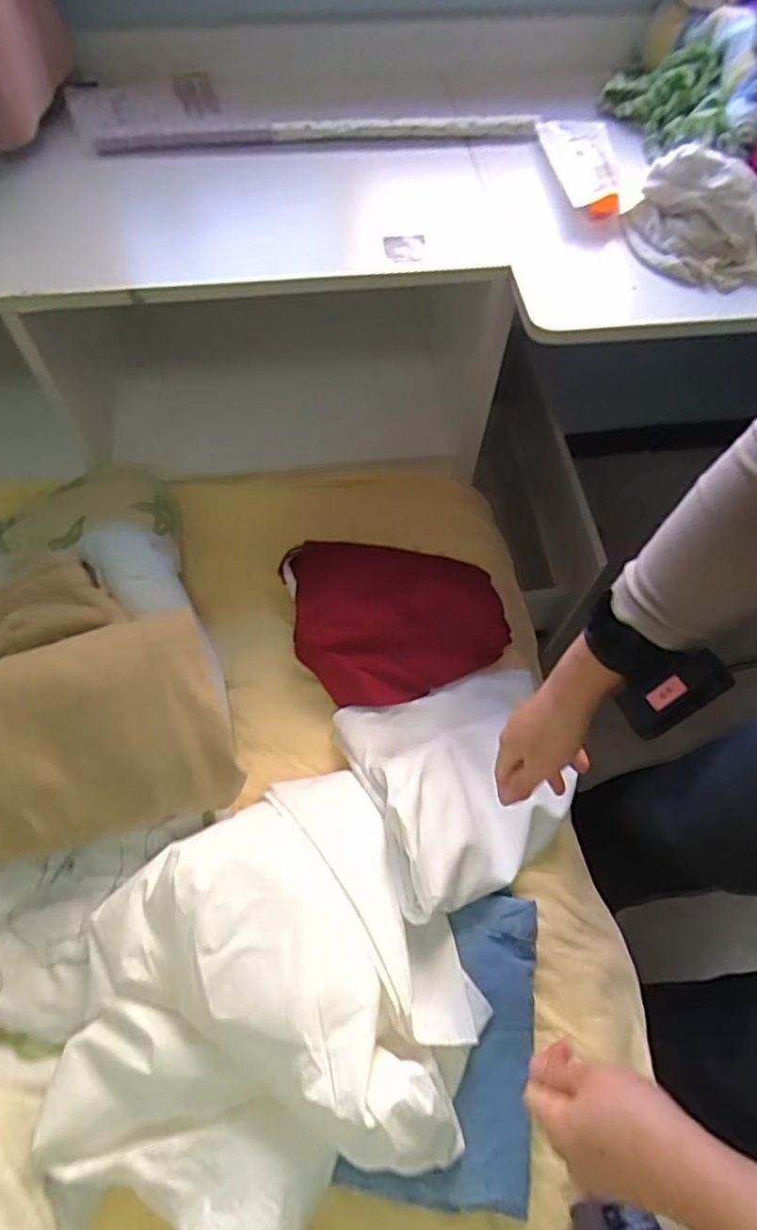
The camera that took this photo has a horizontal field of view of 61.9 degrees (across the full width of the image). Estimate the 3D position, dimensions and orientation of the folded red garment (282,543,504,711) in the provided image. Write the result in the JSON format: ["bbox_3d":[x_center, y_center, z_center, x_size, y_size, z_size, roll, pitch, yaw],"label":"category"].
[{"bbox_3d":[0.023,-0.009,0.774,0.249,0.066,0.210,-12,64,-8],"label":"folded red garment"}]

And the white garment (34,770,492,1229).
[{"bbox_3d":[-0.110,0.337,0.539,0.362,0.092,0.313,-29,68,-16],"label":"white garment"}]

